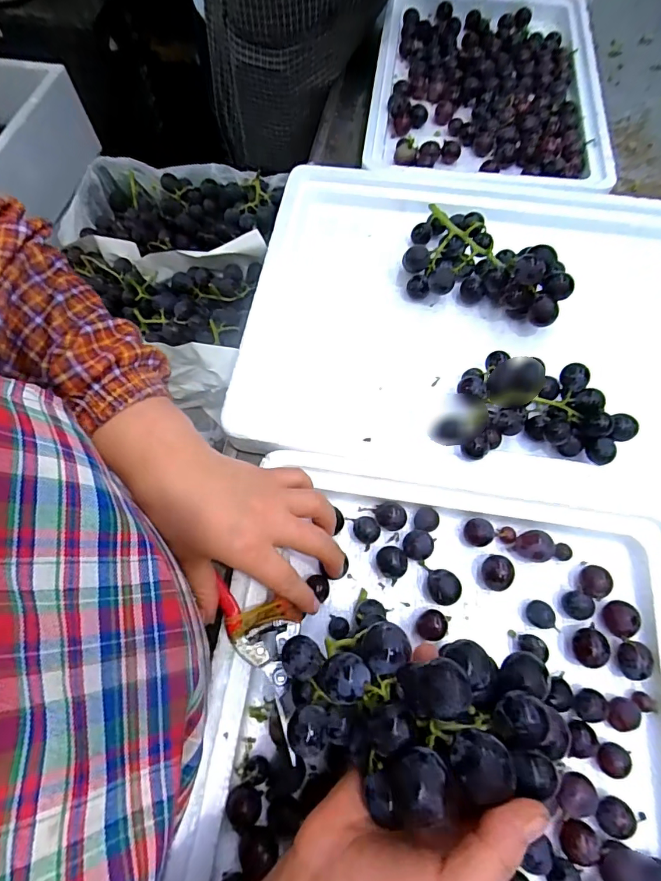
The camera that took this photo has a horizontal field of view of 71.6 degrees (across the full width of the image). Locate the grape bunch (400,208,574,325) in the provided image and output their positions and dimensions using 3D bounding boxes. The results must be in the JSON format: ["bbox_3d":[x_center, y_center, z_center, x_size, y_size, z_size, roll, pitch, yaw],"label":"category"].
[{"bbox_3d":[0.165,-0.190,0.487,0.171,0.067,0.105,21,68,9],"label":"grape bunch"}]

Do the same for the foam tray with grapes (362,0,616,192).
[{"bbox_3d":[0.217,-0.503,0.654,0.306,0.055,0.441,8,66,4],"label":"foam tray with grapes"}]

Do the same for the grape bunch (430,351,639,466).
[{"bbox_3d":[0.181,-0.030,0.424,0.164,0.046,0.106,0,66,0],"label":"grape bunch"}]

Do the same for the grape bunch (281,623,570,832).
[{"bbox_3d":[0.038,0.147,0.243,0.146,0.075,0.091,-7,65,26],"label":"grape bunch"}]

